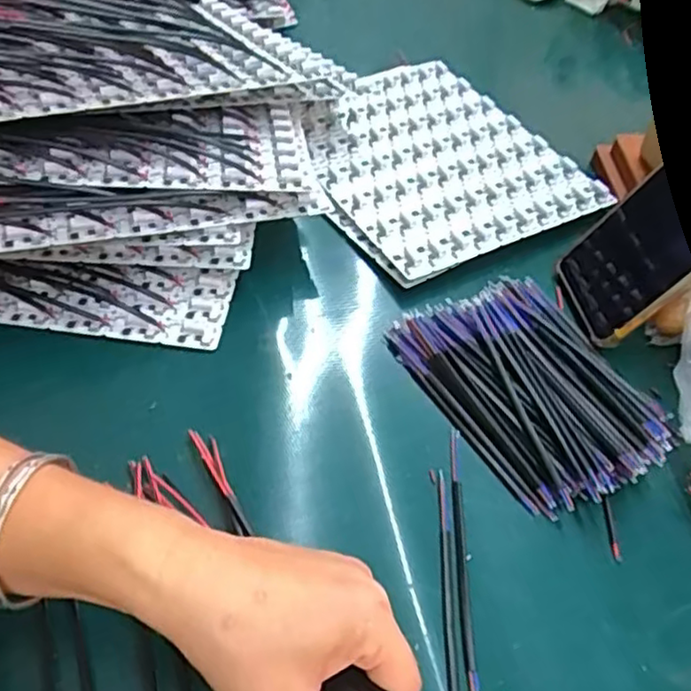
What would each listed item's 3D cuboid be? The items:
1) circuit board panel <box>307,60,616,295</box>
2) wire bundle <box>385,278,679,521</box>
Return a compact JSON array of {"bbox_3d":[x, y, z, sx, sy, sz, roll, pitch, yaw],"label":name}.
[{"bbox_3d":[0.063,-0.156,0.547,0.196,0.015,0.237,-22,57,-21],"label":"circuit board panel"},{"bbox_3d":[0.119,0.020,0.409,0.119,0.015,0.154,-26,58,-22],"label":"wire bundle"}]

